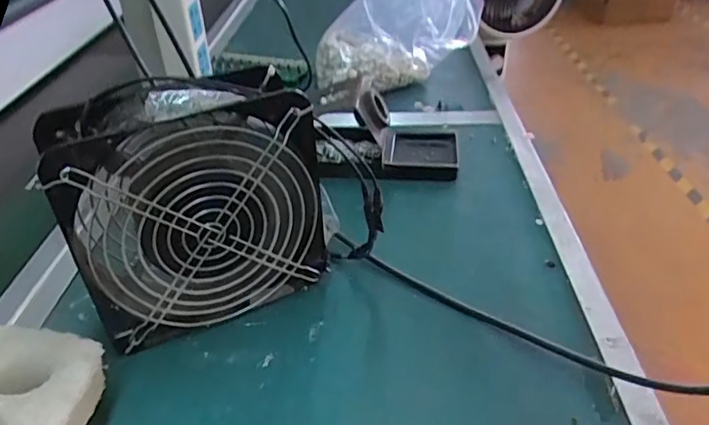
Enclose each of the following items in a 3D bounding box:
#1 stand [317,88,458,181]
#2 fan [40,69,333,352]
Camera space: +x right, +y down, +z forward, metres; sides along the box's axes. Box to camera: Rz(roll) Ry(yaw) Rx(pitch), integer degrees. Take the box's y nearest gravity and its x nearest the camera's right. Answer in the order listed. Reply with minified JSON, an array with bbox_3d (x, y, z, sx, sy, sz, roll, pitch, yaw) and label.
[{"bbox_3d":[0.031,-0.084,0.523,0.135,0.063,0.094,4,35,7],"label":"stand"},{"bbox_3d":[-0.100,-0.003,0.350,0.152,0.155,0.069,-22,40,-27],"label":"fan"}]

